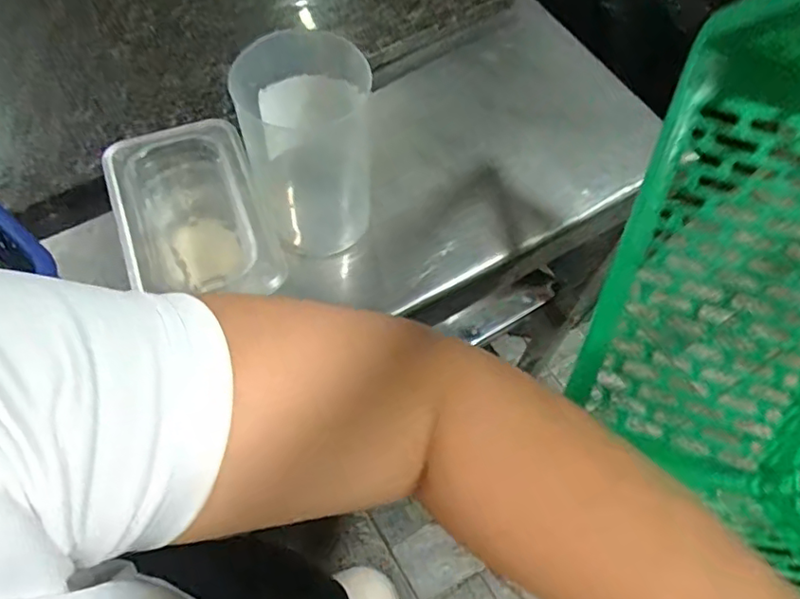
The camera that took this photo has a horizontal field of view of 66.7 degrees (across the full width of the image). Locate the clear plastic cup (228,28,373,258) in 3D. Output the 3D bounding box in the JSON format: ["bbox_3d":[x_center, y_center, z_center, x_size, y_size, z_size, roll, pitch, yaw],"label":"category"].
[{"bbox_3d":[-0.074,-0.123,0.506,0.103,0.163,0.093,-11,63,-9],"label":"clear plastic cup"}]

